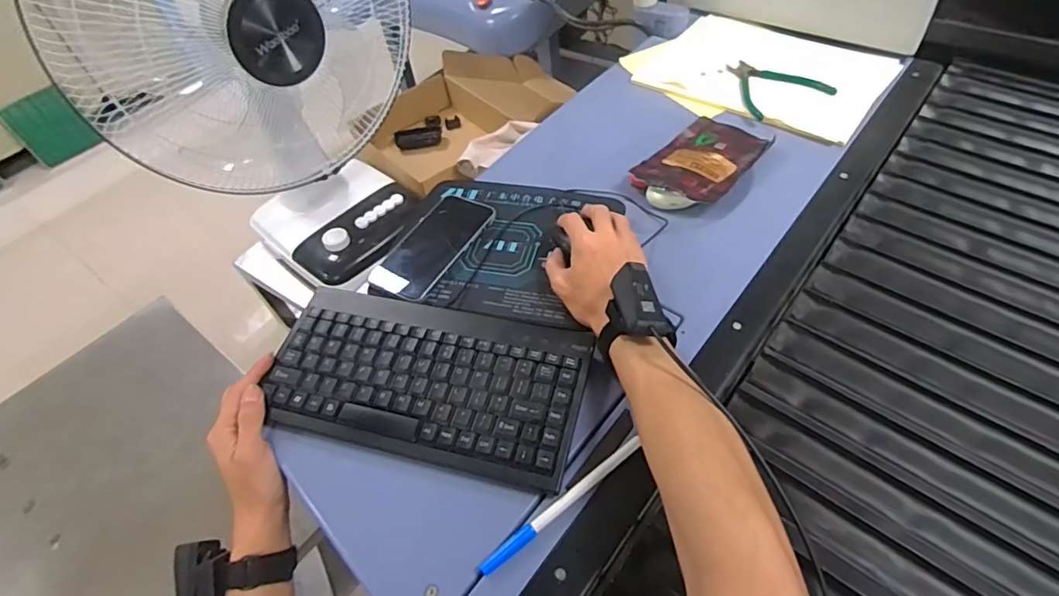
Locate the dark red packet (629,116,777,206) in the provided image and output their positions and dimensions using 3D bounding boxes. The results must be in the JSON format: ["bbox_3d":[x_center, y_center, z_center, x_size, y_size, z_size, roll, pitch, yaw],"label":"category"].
[{"bbox_3d":[0.223,-0.182,0.672,0.153,0.016,0.111,-40,59,-22],"label":"dark red packet"}]

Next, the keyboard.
[{"bbox_3d":[-0.096,0.071,0.481,0.284,0.014,0.146,9,55,12],"label":"keyboard"}]

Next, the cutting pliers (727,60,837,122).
[{"bbox_3d":[0.341,-0.306,0.750,0.122,0.006,0.122,-20,54,-10],"label":"cutting pliers"}]

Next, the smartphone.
[{"bbox_3d":[-0.114,-0.062,0.606,0.084,0.016,0.150,25,59,22],"label":"smartphone"}]

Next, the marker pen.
[{"bbox_3d":[0.026,0.162,0.416,0.154,0.010,0.009,-35,58,-19],"label":"marker pen"}]

